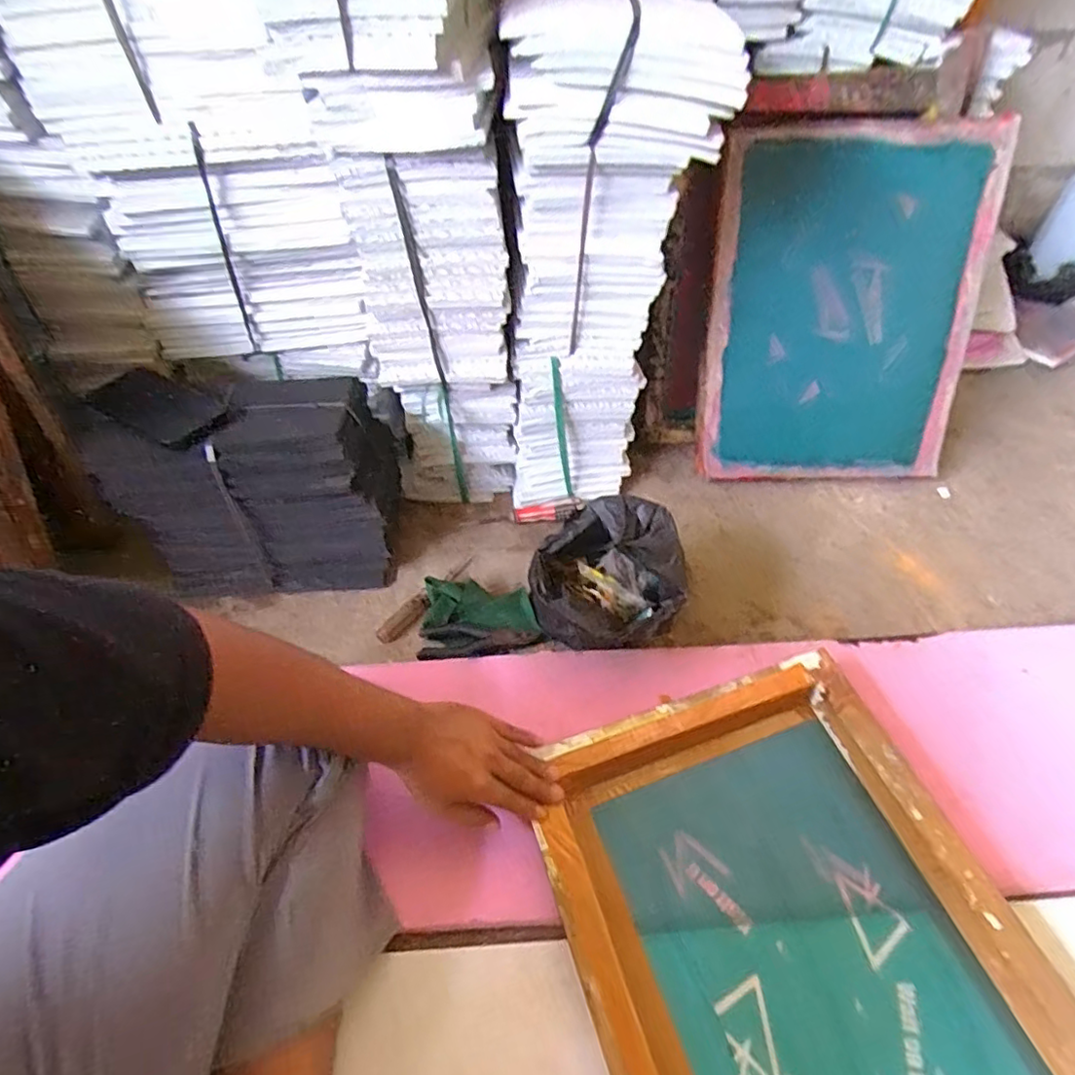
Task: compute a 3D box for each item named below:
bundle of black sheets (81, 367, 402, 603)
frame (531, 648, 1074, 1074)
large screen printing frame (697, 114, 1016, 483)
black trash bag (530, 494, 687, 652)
[{"bbox_3d":[-0.332,-0.068,0.767,0.330,0.270,0.161,-11,49,-5],"label":"bundle of black sheets"},{"bbox_3d":[0.222,0.356,0.510,0.358,0.059,0.459,-17,50,-10],"label":"frame"},{"bbox_3d":[0.421,-0.298,0.835,0.352,0.460,0.023,-1,27,2],"label":"large screen printing frame"},{"bbox_3d":[0.080,0.059,0.711,0.168,0.141,0.148,-8,49,-2],"label":"black trash bag"}]

